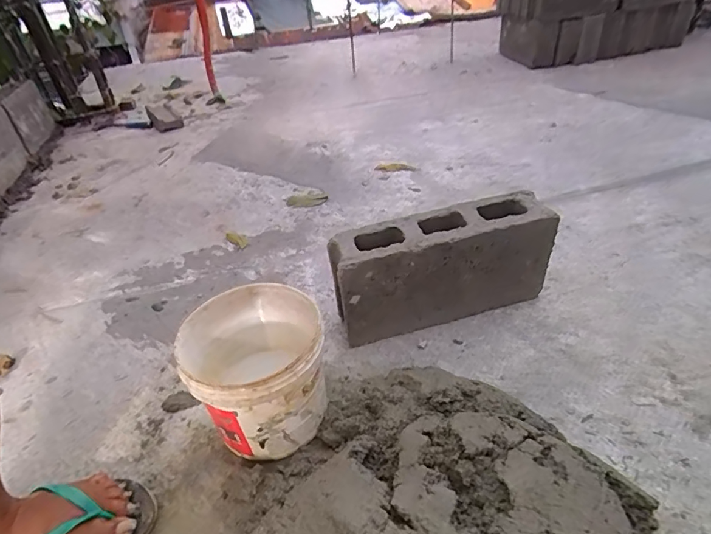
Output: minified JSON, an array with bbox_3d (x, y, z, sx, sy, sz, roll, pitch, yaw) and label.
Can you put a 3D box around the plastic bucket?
[{"bbox_3d":[-0.138,0.158,0.685,0.183,0.190,0.202,-9,37,-3],"label":"plastic bucket"}]

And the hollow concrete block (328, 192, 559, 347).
[{"bbox_3d":[0.151,0.009,0.837,0.390,0.199,0.106,-13,37,-9],"label":"hollow concrete block"}]

